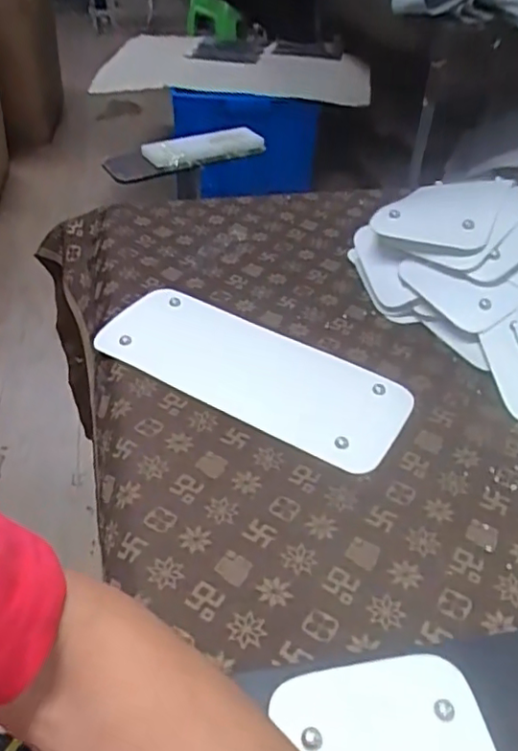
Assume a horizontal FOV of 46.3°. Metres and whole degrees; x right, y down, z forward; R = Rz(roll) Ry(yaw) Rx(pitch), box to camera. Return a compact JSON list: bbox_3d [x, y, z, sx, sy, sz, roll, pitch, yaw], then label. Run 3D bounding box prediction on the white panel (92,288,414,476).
[{"bbox_3d":[-0.008,-0.007,0.582,0.294,0.008,0.126,24,50,19],"label":"white panel"}]

